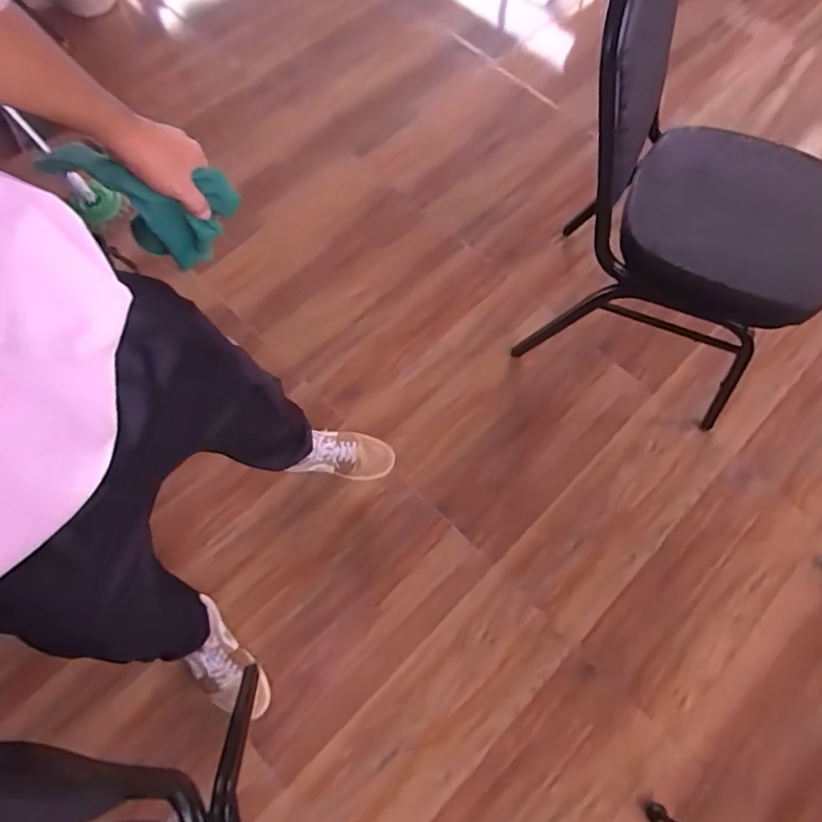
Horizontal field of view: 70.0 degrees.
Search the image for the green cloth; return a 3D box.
[{"bbox_3d":[-0.288,-0.230,0.686,0.170,0.193,0.043,-9,68,-1],"label":"green cloth"}]

